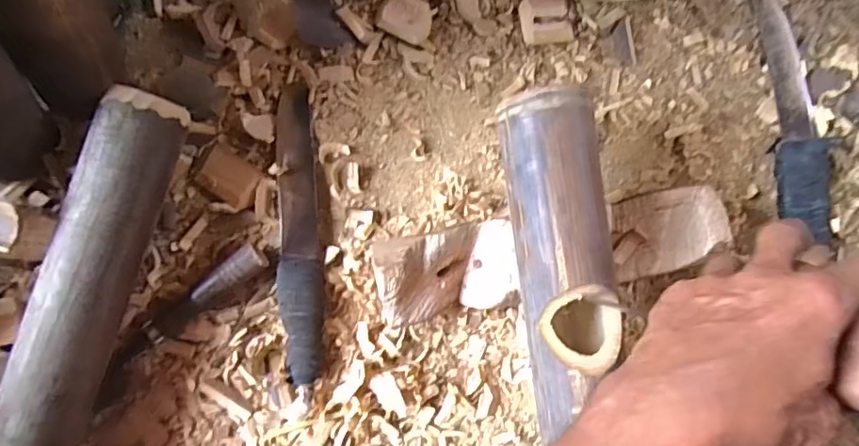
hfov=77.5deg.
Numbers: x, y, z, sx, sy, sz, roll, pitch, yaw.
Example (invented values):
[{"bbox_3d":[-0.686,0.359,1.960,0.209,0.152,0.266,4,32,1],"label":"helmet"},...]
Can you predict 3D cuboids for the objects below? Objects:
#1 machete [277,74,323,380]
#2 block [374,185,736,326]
[{"bbox_3d":[-0.112,0.005,0.463,0.036,0.021,0.255,-2,85,-5],"label":"machete"},{"bbox_3d":[0.106,0.028,0.472,0.305,0.052,0.076,-10,86,-6],"label":"block"}]

